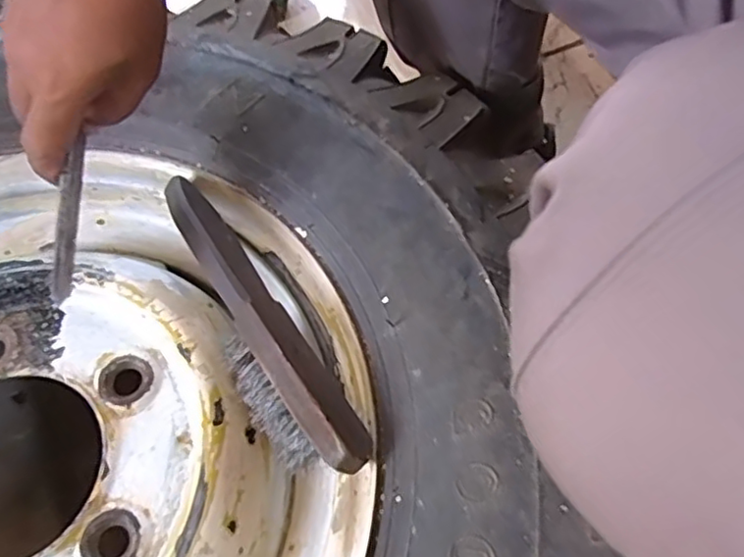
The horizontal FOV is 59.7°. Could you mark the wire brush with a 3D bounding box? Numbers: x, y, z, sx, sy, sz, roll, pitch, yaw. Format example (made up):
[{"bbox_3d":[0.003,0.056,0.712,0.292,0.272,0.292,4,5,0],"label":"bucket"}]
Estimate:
[{"bbox_3d":[-0.079,0.021,0.395,0.049,0.027,0.228,-31,66,-14],"label":"wire brush"}]

